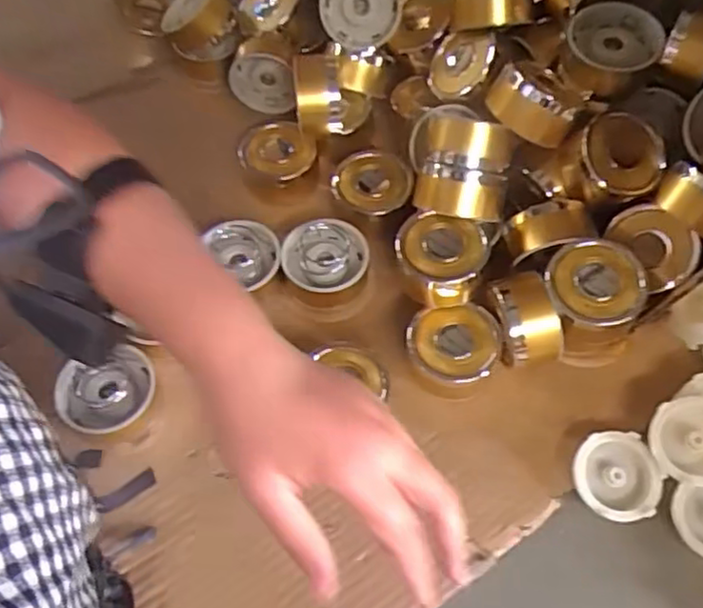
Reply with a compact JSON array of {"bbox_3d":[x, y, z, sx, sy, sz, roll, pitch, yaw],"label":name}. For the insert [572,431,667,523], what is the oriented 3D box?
[{"bbox_3d":[0.179,0.118,0.455,0.055,0.023,0.057,-1,59,1],"label":"insert"}]

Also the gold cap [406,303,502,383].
[{"bbox_3d":[0.076,0.034,0.496,0.064,0.035,0.060,-1,59,1],"label":"gold cap"}]

